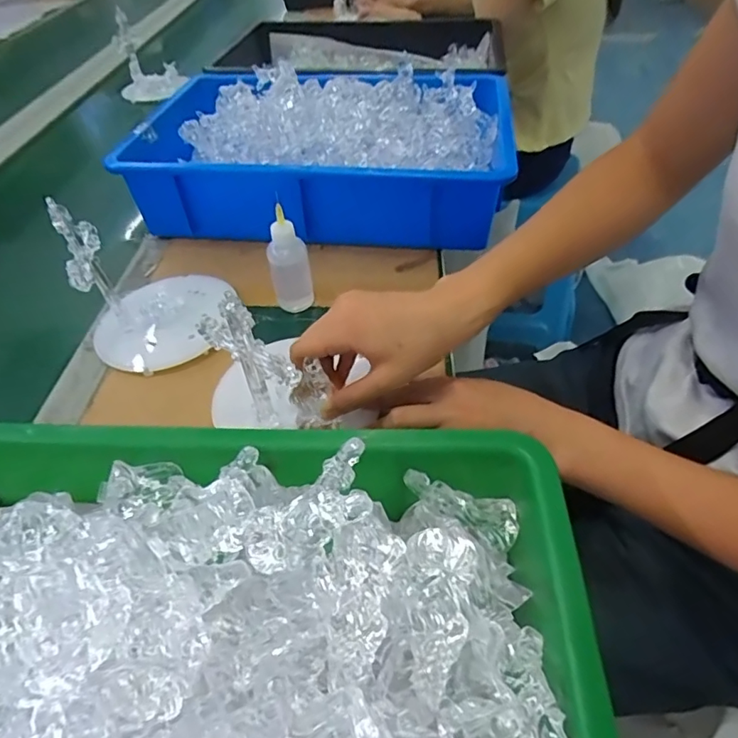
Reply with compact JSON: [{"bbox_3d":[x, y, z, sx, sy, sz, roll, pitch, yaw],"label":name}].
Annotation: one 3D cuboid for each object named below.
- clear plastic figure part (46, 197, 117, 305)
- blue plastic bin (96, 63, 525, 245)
[{"bbox_3d":[-0.232,-0.091,0.424,0.011,0.101,0.073,-11,47,-6],"label":"clear plastic figure part"},{"bbox_3d":[-0.049,-0.256,0.603,0.398,0.111,0.251,3,47,7],"label":"blue plastic bin"}]

